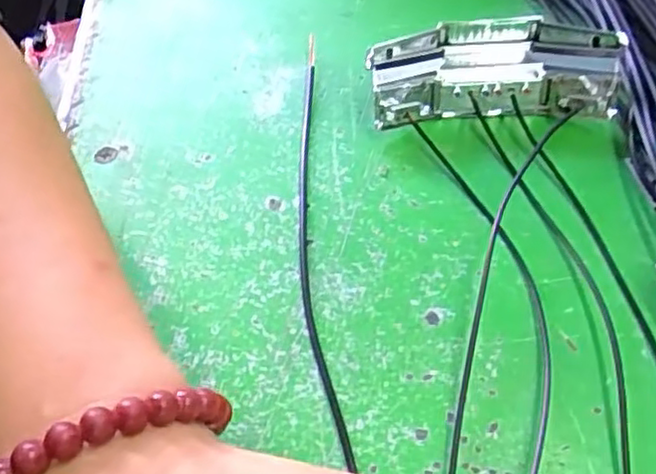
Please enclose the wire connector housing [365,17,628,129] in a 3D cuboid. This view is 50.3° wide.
[{"bbox_3d":[0.067,-0.066,0.285,0.096,0.030,0.033,-1,52,4],"label":"wire connector housing"}]

